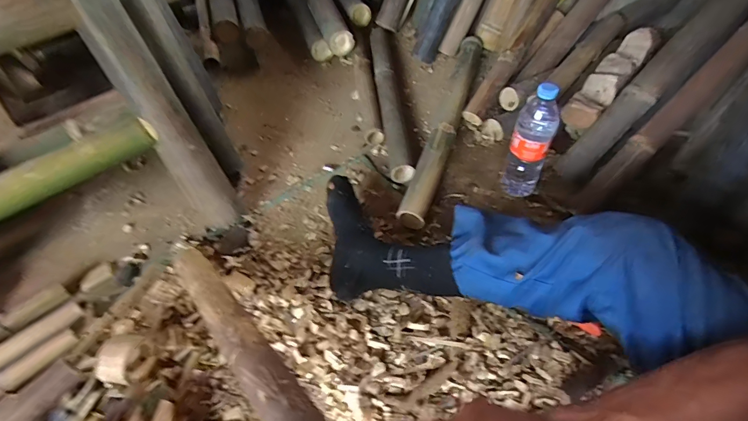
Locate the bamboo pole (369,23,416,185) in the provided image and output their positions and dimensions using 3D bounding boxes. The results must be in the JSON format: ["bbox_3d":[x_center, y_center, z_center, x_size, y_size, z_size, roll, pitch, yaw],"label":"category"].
[{"bbox_3d":[0.036,-0.318,1.079,0.057,0.047,0.642,-7,50,0],"label":"bamboo pole"}]

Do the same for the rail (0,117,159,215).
[{"bbox_3d":[-0.626,0.000,0.635,0.569,0.056,0.047,-33,55,-20],"label":"rail"}]

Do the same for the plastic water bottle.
[{"bbox_3d":[0.299,-0.133,0.768,0.074,0.235,0.085,14,54,17],"label":"plastic water bottle"}]

